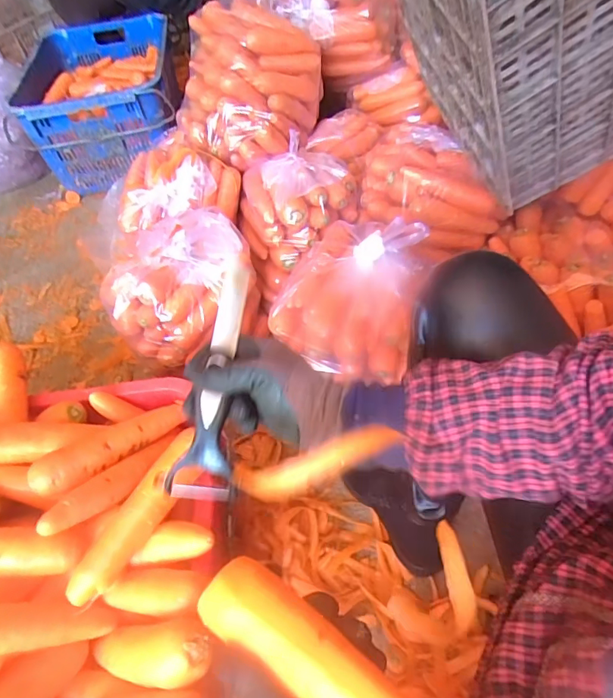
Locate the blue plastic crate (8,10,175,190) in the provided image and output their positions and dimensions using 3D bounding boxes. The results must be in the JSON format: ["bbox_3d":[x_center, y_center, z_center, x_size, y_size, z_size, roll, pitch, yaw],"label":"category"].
[{"bbox_3d":[-0.623,-0.788,1.460,0.416,0.244,0.586,-12,52,-3],"label":"blue plastic crate"}]

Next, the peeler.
[{"bbox_3d":[-0.075,0.022,0.404,0.052,0.041,0.209,5,76,10],"label":"peeler"}]

